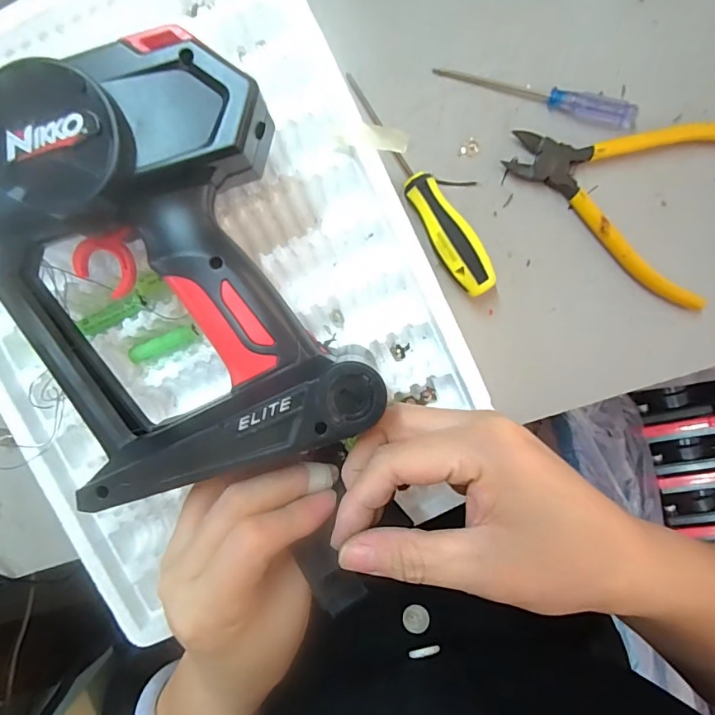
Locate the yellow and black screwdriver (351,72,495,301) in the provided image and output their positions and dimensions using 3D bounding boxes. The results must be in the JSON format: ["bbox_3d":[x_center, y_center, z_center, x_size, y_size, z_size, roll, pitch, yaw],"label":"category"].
[{"bbox_3d":[0.035,-0.102,0.278,0.021,0.022,0.147,-33,94,3],"label":"yellow and black screwdriver"}]

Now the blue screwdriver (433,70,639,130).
[{"bbox_3d":[0.109,-0.160,0.279,0.123,0.011,0.014,14,95,-1],"label":"blue screwdriver"}]

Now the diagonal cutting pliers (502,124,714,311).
[{"bbox_3d":[0.163,-0.105,0.281,0.140,0.012,0.106,20,95,-1],"label":"diagonal cutting pliers"}]

